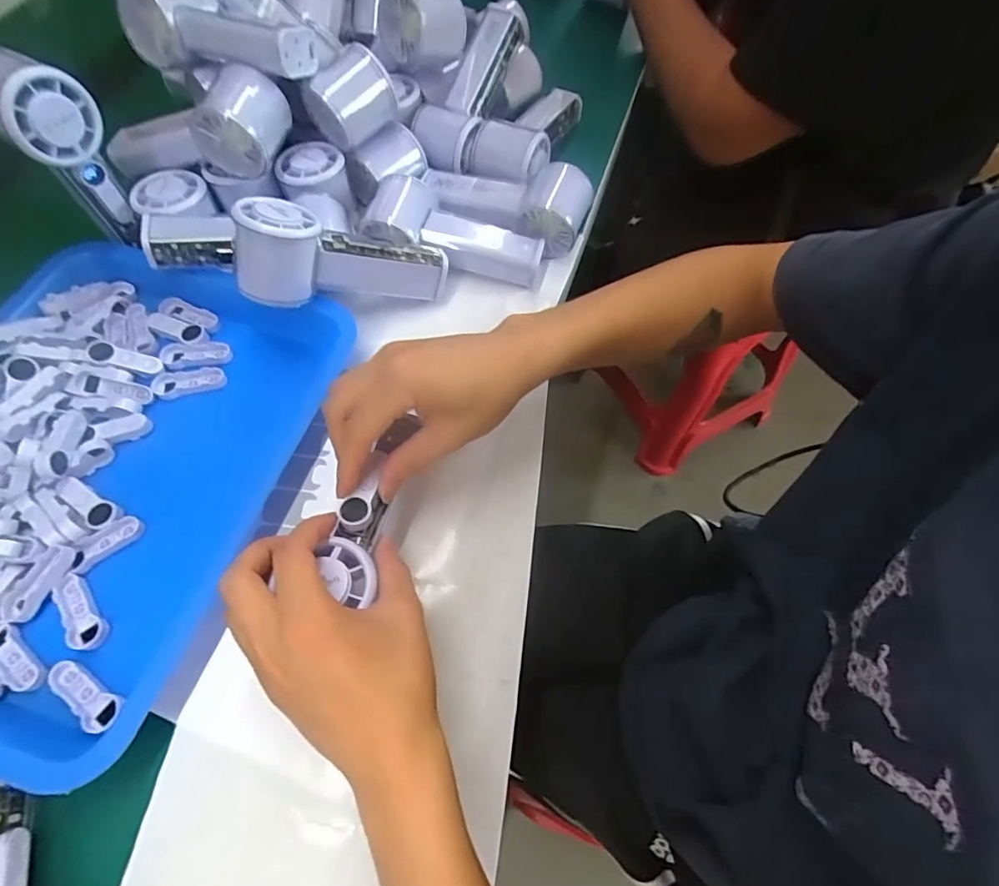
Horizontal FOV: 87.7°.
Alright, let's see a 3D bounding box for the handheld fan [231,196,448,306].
[{"bbox_3d":[-0.113,-0.139,0.390,0.154,0.060,0.050,-3,58,-33],"label":"handheld fan"}]

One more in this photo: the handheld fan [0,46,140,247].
[{"bbox_3d":[-0.312,-0.207,0.377,0.057,0.122,0.053,29,65,14],"label":"handheld fan"}]

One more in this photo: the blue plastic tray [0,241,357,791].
[{"bbox_3d":[-0.275,0.015,0.354,0.246,0.054,0.322,16,63,8],"label":"blue plastic tray"}]

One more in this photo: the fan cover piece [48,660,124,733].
[{"bbox_3d":[-0.235,0.143,0.293,0.050,0.004,0.019,26,65,13],"label":"fan cover piece"}]

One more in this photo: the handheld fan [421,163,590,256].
[{"bbox_3d":[0.002,-0.211,0.449,0.146,0.045,0.061,12,62,6],"label":"handheld fan"}]

